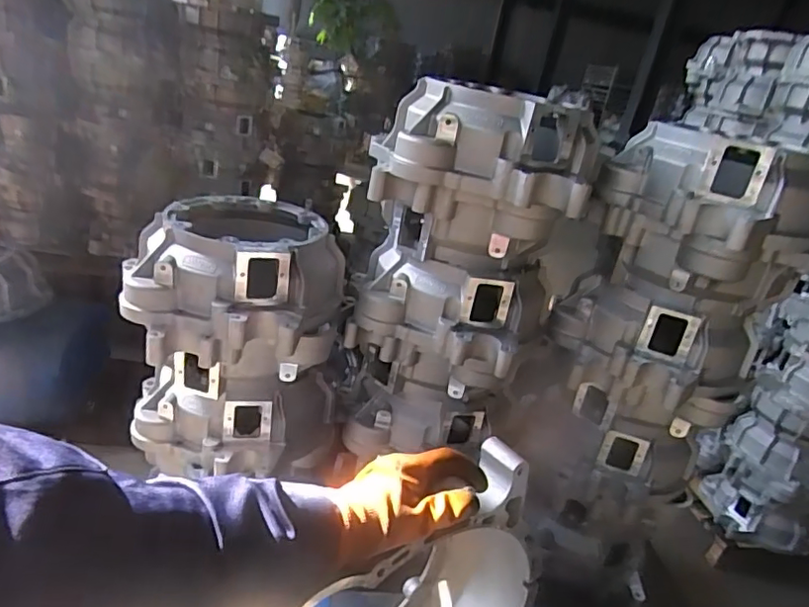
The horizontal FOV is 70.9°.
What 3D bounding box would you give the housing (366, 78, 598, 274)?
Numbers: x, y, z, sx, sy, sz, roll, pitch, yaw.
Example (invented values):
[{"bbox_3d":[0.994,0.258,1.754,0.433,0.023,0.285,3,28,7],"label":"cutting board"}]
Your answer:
[{"bbox_3d":[0.097,-0.171,0.813,0.308,0.237,0.167,20,25,18],"label":"housing"}]

